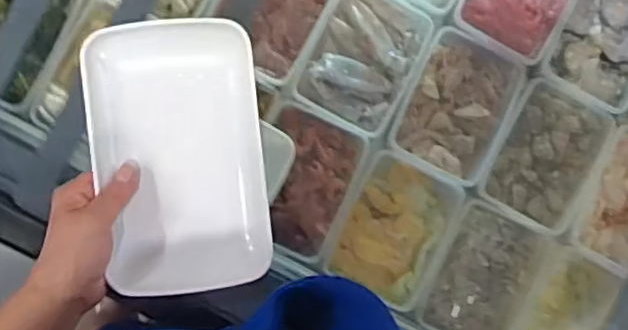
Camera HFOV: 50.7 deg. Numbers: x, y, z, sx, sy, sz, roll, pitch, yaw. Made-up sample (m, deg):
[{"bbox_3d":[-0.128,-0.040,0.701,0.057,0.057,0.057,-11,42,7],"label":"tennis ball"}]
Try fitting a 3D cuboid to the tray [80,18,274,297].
[{"bbox_3d":[-0.107,-0.006,0.533,0.130,0.036,0.209,-6,89,-5],"label":"tray"}]

